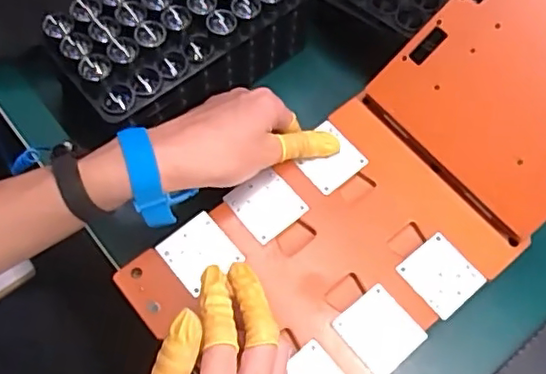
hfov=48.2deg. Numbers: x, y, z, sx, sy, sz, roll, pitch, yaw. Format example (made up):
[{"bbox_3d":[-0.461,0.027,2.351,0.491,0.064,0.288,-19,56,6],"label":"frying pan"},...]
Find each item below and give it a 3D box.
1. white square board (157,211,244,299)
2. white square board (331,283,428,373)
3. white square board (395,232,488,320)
[{"bbox_3d":[-0.052,0.046,0.431,0.045,0.004,0.044,-37,83,-12],"label":"white square board"},{"bbox_3d":[0.072,0.096,0.410,0.045,0.004,0.049,-37,72,-15],"label":"white square board"},{"bbox_3d":[0.117,0.061,0.426,0.044,0.004,0.048,-38,72,-15],"label":"white square board"}]

